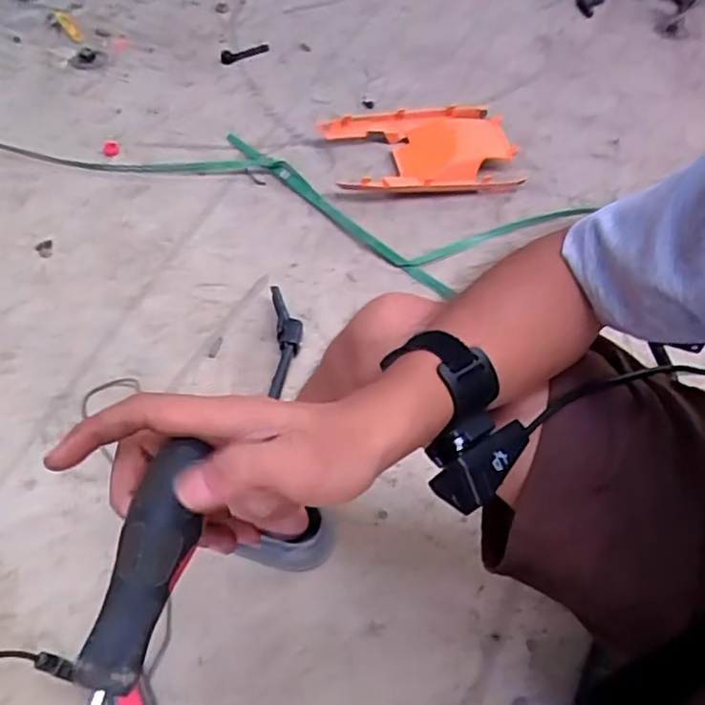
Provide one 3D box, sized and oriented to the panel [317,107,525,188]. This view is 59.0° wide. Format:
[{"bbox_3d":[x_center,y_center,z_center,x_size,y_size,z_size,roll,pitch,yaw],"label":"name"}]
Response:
[{"bbox_3d":[0.144,-0.431,1.308,0.380,0.038,0.303,-9,54,-9],"label":"panel"}]

